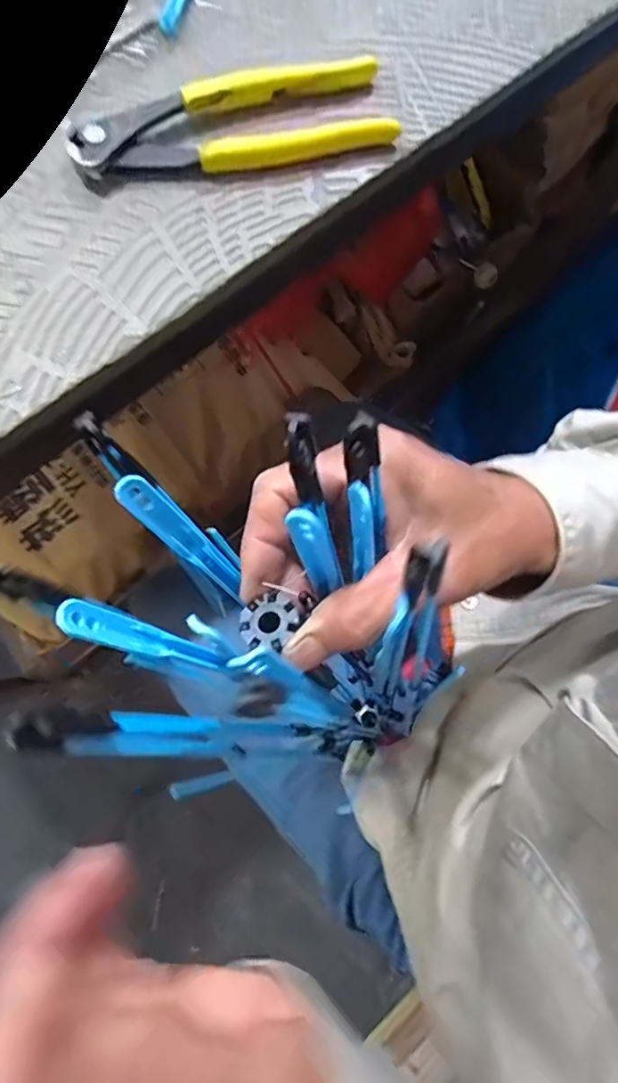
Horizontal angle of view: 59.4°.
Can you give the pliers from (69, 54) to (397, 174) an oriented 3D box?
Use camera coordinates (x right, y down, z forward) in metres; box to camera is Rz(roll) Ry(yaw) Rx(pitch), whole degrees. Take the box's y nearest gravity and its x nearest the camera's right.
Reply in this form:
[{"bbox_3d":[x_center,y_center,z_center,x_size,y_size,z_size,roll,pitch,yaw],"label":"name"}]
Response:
[{"bbox_3d":[-0.038,-0.213,0.278,0.161,0.015,0.050,-15,82,-7],"label":"pliers"}]

